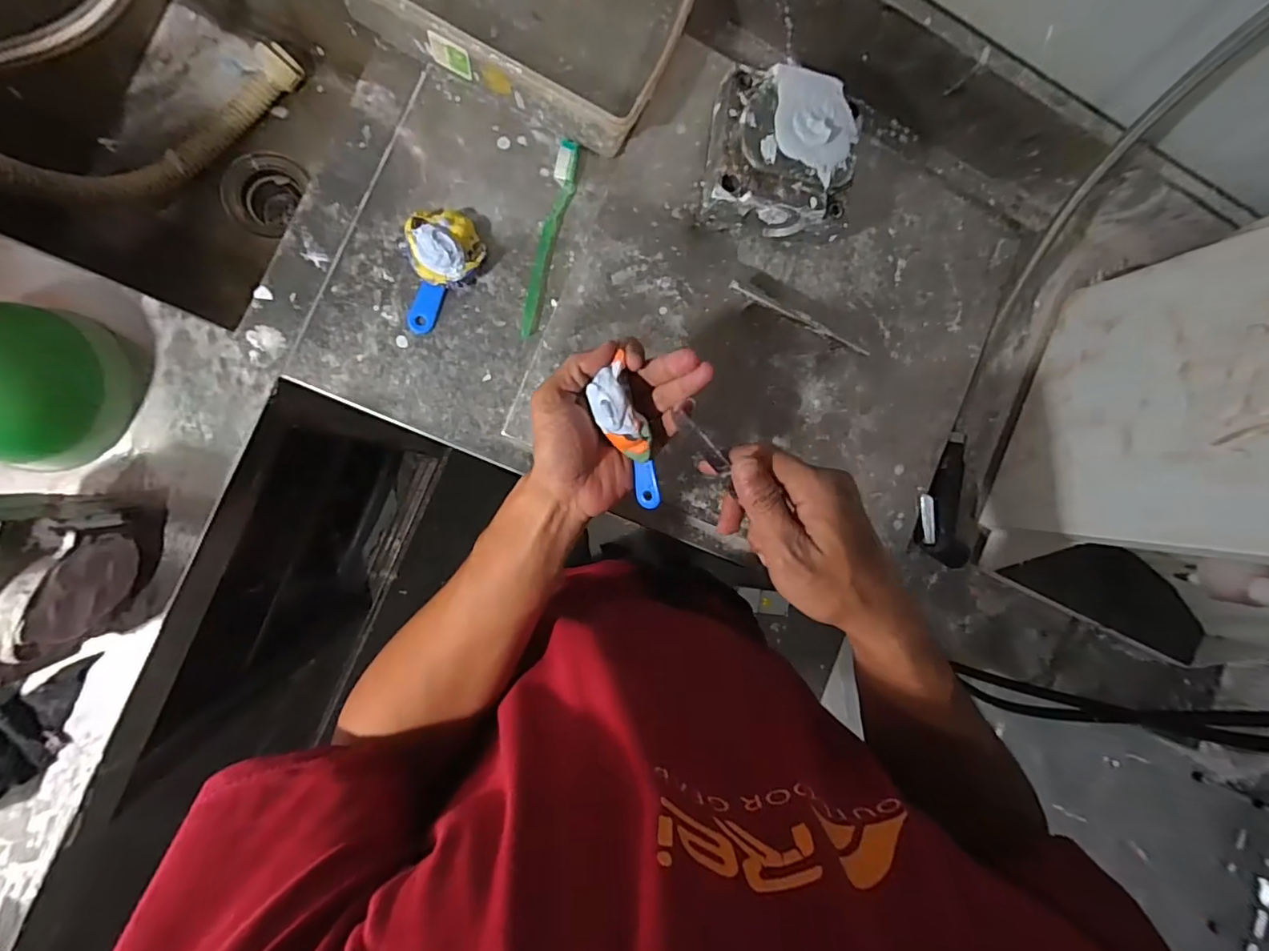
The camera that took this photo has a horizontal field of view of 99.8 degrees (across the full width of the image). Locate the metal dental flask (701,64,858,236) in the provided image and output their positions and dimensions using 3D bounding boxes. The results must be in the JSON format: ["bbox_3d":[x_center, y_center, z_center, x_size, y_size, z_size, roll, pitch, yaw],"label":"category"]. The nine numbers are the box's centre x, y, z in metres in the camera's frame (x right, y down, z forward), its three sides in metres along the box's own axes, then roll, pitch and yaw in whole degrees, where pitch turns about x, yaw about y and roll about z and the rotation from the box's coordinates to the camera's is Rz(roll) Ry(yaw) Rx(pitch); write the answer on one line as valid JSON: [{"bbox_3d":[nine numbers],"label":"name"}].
[{"bbox_3d":[0.129,-0.283,0.480,0.128,0.084,0.114,8,88,-10],"label":"metal dental flask"}]

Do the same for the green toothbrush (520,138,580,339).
[{"bbox_3d":[-0.079,-0.221,0.502,0.021,0.009,0.186,13,89,-9],"label":"green toothbrush"}]

